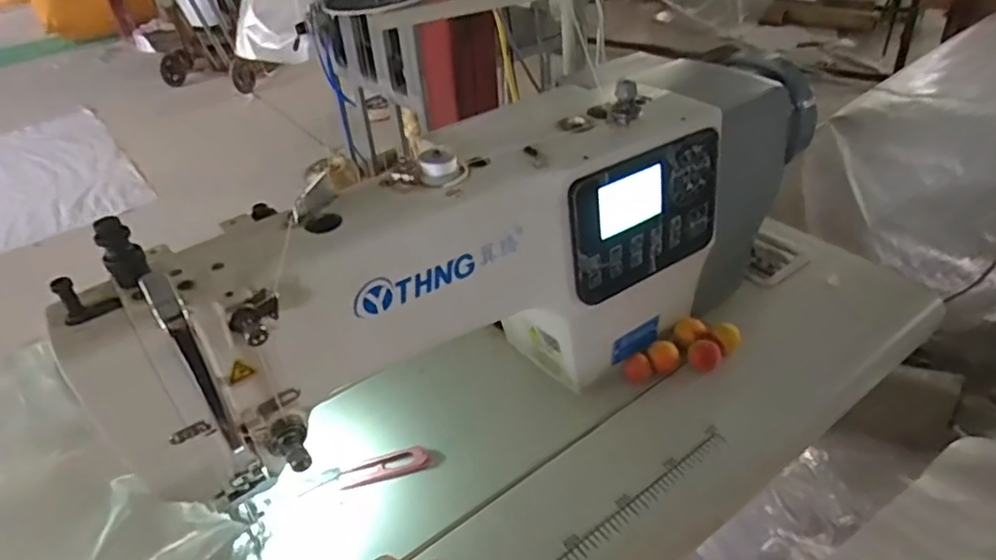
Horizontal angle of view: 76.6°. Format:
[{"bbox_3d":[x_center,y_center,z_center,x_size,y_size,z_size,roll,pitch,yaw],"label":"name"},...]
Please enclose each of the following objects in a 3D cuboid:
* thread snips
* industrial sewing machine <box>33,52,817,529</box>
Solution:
[{"bbox_3d":[-0.103,0.154,0.507,0.102,0.015,0.022,-10,38,-8],"label":"thread snips"},{"bbox_3d":[0.021,-0.007,0.492,0.573,0.228,0.138,-29,44,-29],"label":"industrial sewing machine"}]

